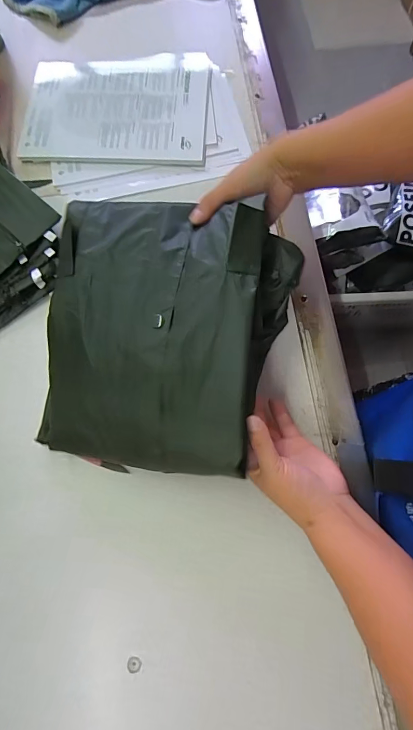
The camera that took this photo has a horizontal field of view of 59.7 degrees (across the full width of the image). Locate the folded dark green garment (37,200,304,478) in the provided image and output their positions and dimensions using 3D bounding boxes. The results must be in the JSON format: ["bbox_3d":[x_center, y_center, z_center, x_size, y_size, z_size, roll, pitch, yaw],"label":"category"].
[{"bbox_3d":[-0.047,-0.034,0.388,0.242,0.079,0.276,9,84,15],"label":"folded dark green garment"}]

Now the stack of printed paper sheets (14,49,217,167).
[{"bbox_3d":[-0.140,-0.407,0.565,0.279,0.015,0.211,2,73,1],"label":"stack of printed paper sheets"}]

